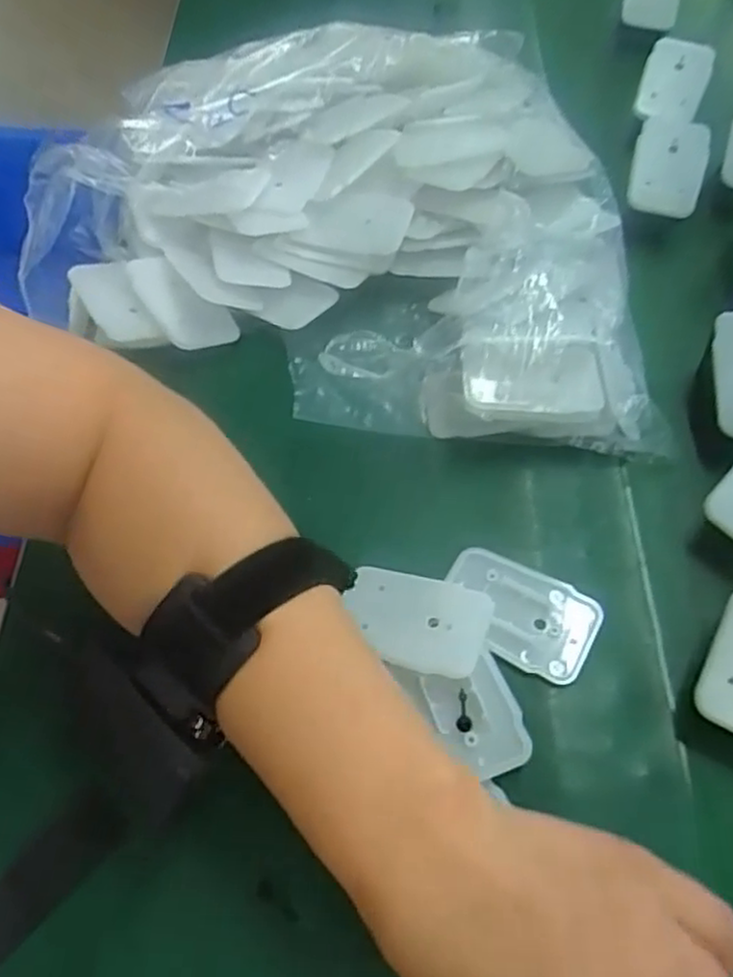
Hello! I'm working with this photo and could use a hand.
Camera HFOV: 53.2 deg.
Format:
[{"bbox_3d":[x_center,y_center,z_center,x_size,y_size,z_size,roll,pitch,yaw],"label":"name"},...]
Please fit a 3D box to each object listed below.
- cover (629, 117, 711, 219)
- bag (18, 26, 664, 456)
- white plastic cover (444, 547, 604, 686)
[{"bbox_3d":[0.191,-0.204,0.461,0.044,0.014,0.063,15,87,8],"label":"cover"},{"bbox_3d":[-0.024,-0.153,0.416,0.326,0.062,0.284,-2,60,-2],"label":"bag"},{"bbox_3d":[0.068,0.056,0.330,0.068,0.007,0.044,24,62,12],"label":"white plastic cover"}]

